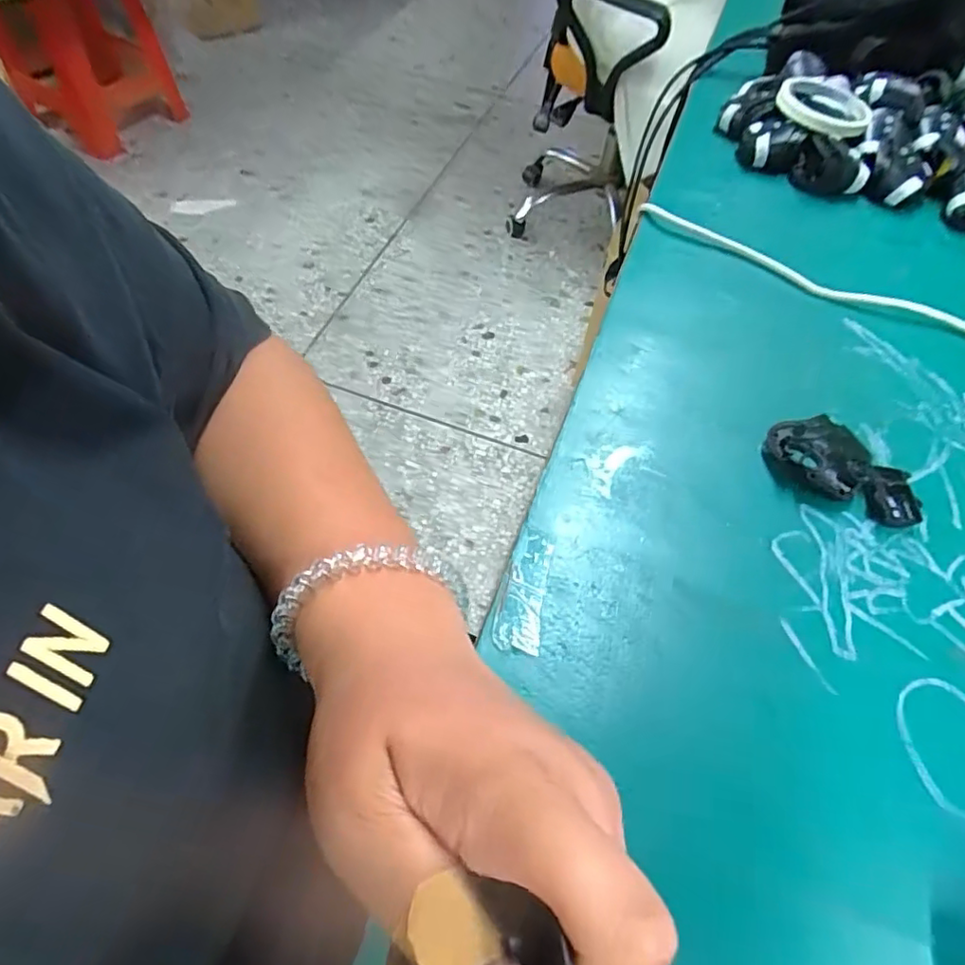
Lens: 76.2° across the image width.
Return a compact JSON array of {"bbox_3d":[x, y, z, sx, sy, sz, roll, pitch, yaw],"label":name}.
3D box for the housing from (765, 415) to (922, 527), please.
[{"bbox_3d":[0.226,-0.007,0.386,0.048,0.017,0.093,-28,62,-23],"label":"housing"}]

